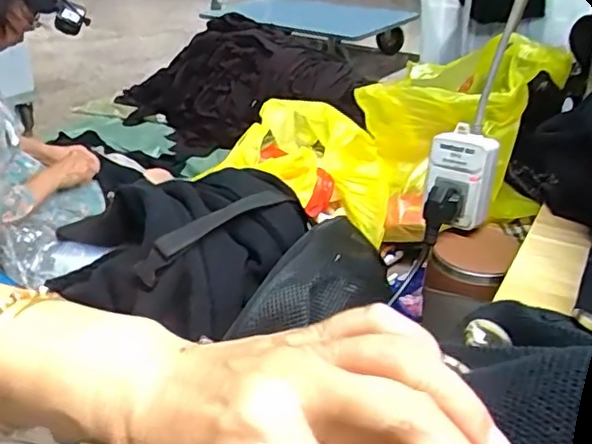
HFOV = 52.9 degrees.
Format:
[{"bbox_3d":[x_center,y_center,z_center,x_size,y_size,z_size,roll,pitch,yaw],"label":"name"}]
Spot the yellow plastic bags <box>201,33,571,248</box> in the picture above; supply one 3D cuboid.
[{"bbox_3d":[0.114,-0.127,0.771,0.389,0.209,0.189,8,31,14],"label":"yellow plastic bags"}]

